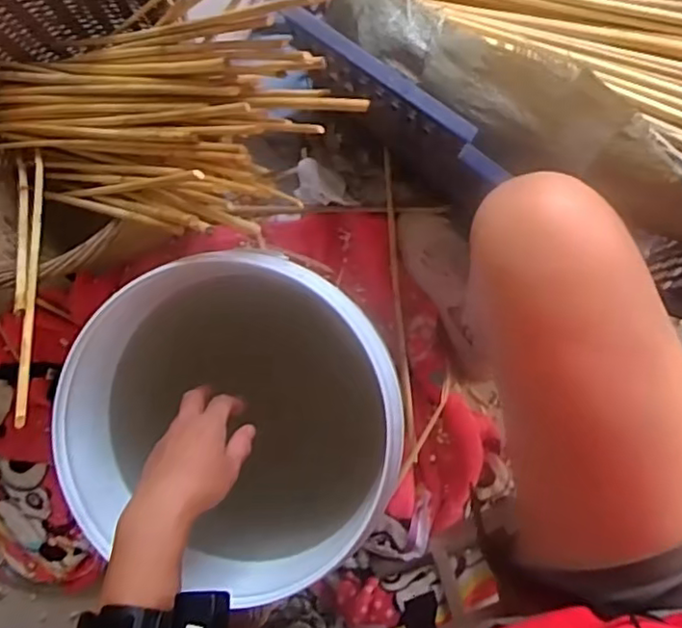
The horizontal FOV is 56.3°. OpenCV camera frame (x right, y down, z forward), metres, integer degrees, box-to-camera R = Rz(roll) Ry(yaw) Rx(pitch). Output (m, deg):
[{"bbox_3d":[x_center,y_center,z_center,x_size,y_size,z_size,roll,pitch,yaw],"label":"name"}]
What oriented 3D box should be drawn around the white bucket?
[{"bbox_3d":[-0.079,0.090,0.673,0.287,0.309,0.274,0,89,7],"label":"white bucket"}]

